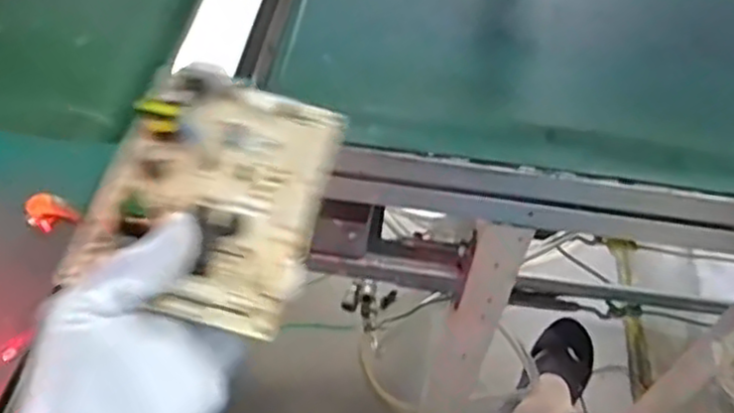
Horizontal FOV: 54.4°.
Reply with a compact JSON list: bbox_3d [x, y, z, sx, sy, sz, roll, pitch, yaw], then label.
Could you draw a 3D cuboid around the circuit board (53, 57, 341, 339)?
[{"bbox_3d":[-0.076,-0.014,0.362,0.108,0.026,0.138,21,58,-2],"label":"circuit board"}]

